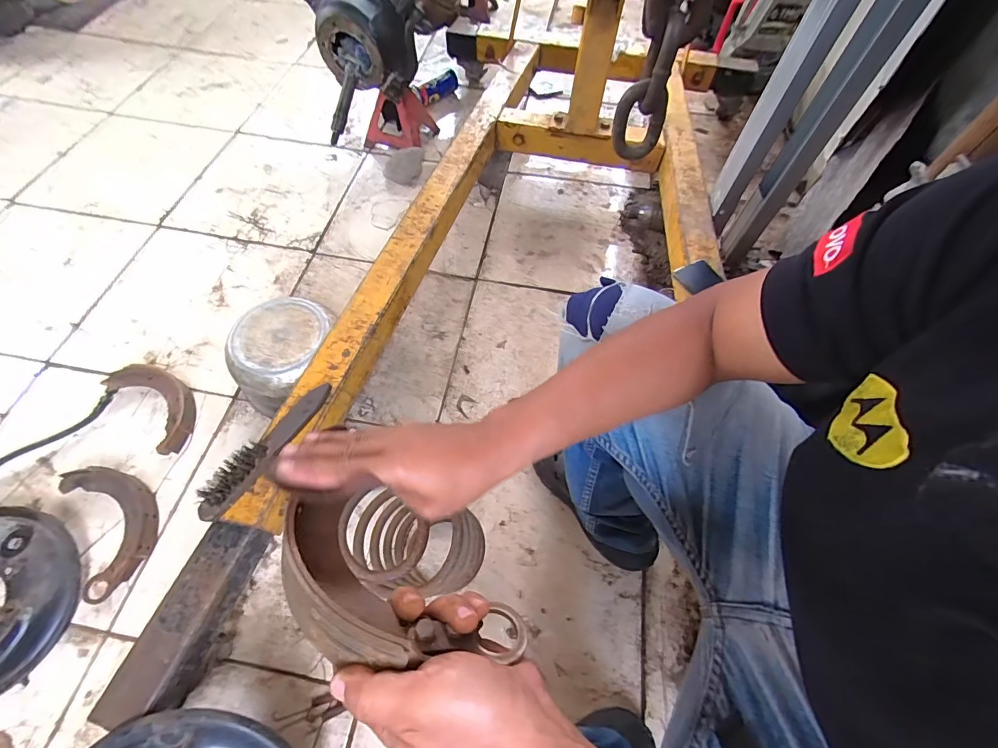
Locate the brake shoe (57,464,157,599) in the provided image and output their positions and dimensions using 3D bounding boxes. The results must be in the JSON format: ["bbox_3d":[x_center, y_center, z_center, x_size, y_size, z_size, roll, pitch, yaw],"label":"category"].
[{"bbox_3d":[-0.651,0.249,0.715,0.123,0.034,0.226,-27,67,-17],"label":"brake shoe"}]

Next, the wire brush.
[{"bbox_3d":[-0.330,0.104,0.610,0.039,0.033,0.231,32,65,15],"label":"wire brush"}]

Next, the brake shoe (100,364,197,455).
[{"bbox_3d":[-0.653,0.052,0.815,0.221,0.034,0.098,39,67,16],"label":"brake shoe"}]

